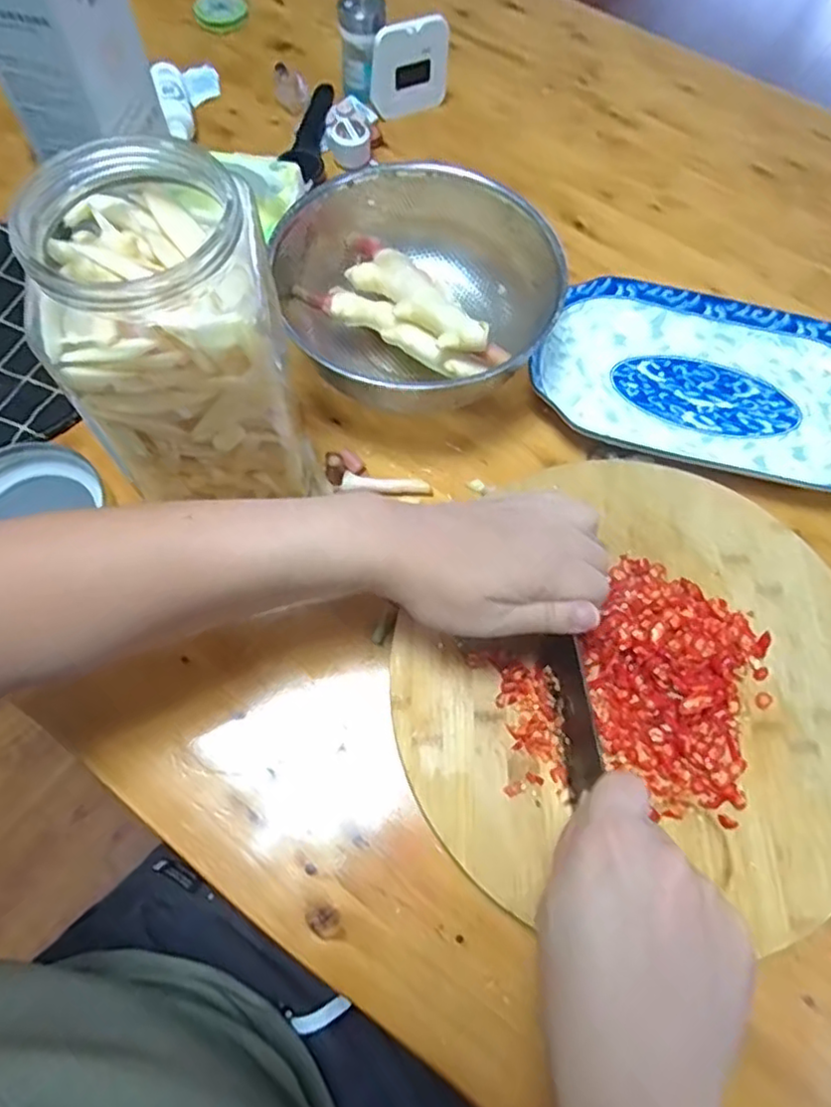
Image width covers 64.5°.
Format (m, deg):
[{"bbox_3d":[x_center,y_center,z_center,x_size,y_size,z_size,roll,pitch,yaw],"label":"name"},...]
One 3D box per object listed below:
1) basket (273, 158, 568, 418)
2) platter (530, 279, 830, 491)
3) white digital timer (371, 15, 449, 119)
[{"bbox_3d":[0.012,-0.207,0.514,0.174,0.077,0.204,-41,74,-17],"label":"basket"},{"bbox_3d":[0.238,-0.138,0.523,0.270,0.030,0.147,15,67,4],"label":"platter"},{"bbox_3d":[-0.004,-0.461,0.622,0.076,0.071,0.016,-26,70,-13],"label":"white digital timer"}]

